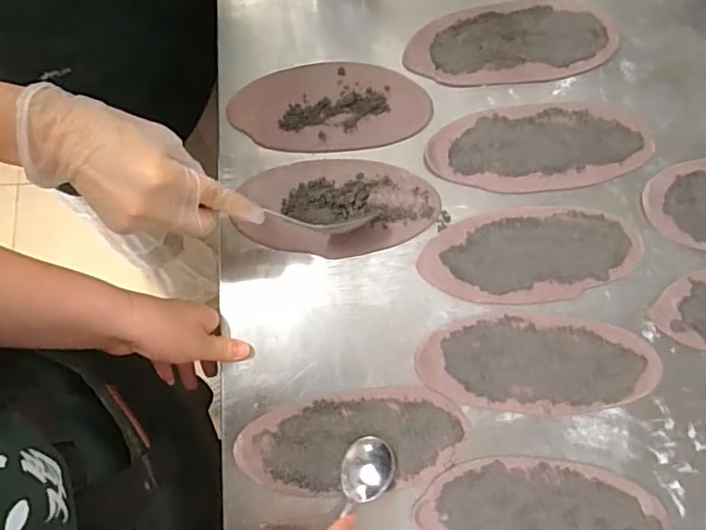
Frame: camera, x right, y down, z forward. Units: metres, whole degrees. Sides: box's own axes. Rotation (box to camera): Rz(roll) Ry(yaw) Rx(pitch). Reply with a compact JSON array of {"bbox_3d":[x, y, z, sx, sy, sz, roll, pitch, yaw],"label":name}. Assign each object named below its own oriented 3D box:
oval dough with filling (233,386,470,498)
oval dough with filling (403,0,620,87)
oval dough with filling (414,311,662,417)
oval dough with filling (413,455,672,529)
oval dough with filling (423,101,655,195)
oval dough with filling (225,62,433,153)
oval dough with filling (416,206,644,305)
[{"bbox_3d":[0.000,0.152,0.486,0.191,0.004,0.081,-7,79,-2],"label":"oval dough with filling"},{"bbox_3d":[0.157,-0.221,0.562,0.205,0.005,0.085,-6,78,-1],"label":"oval dough with filling"},{"bbox_3d":[0.162,0.086,0.499,0.203,0.005,0.085,-1,78,0],"label":"oval dough with filling"},{"bbox_3d":[0.158,0.207,0.475,0.201,0.004,0.087,2,78,0],"label":"oval dough with filling"},{"bbox_3d":[0.177,-0.112,0.540,0.208,0.004,0.085,-5,78,-1],"label":"oval dough with filling"},{"bbox_3d":[-0.022,-0.153,0.546,0.186,0.006,0.088,-5,78,-1],"label":"oval dough with filling"},{"bbox_3d":[0.163,-0.010,0.518,0.197,0.004,0.086,-5,78,-1],"label":"oval dough with filling"}]

